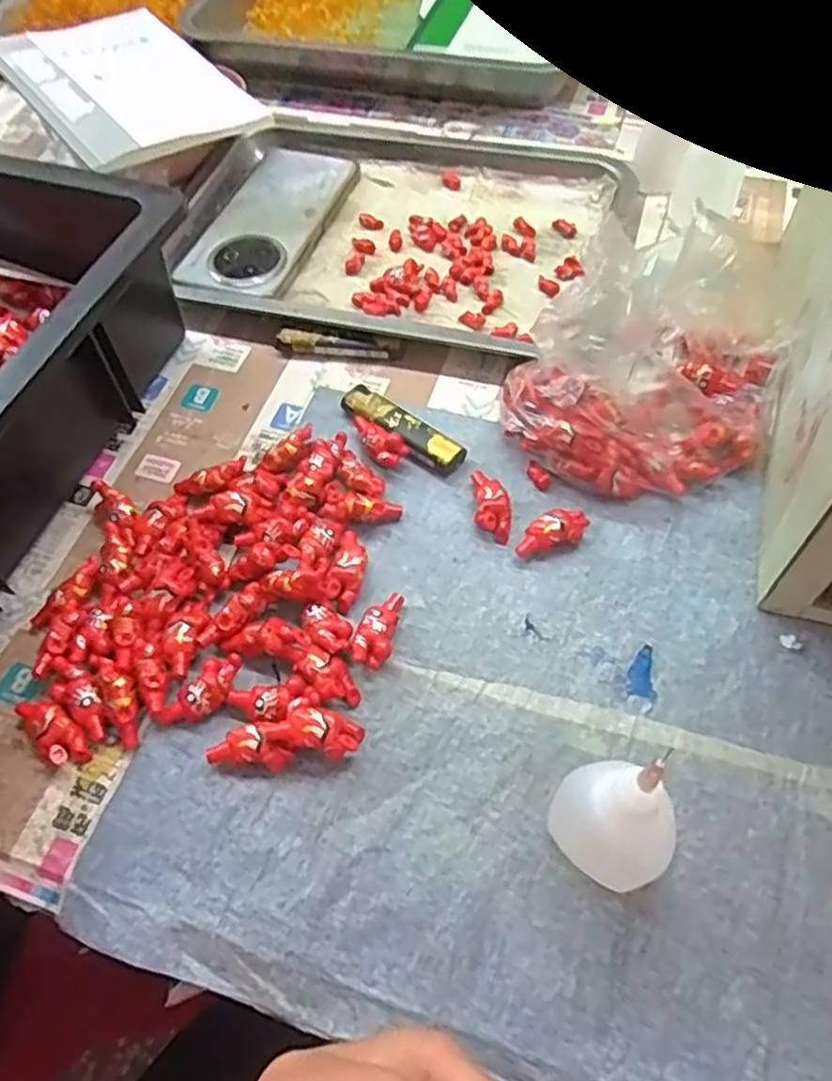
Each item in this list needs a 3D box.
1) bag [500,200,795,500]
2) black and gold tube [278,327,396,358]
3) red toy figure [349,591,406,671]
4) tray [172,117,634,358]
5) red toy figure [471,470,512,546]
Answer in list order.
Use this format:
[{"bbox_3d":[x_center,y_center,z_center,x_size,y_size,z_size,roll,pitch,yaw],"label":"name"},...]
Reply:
[{"bbox_3d":[0.129,-0.101,0.386,0.125,0.094,0.143,25,63,17],"label":"bag"},{"bbox_3d":[-0.049,-0.122,0.453,0.071,0.014,0.011,7,59,7],"label":"black and gold tube"},{"bbox_3d":[-0.018,0.042,0.346,0.017,0.017,0.040,11,60,10],"label":"red toy figure"},{"bbox_3d":[-0.013,-0.226,0.509,0.287,0.019,0.236,13,60,11],"label":"tray"},{"bbox_3d":[0.040,-0.020,0.382,0.018,0.014,0.042,-3,59,2],"label":"red toy figure"}]

